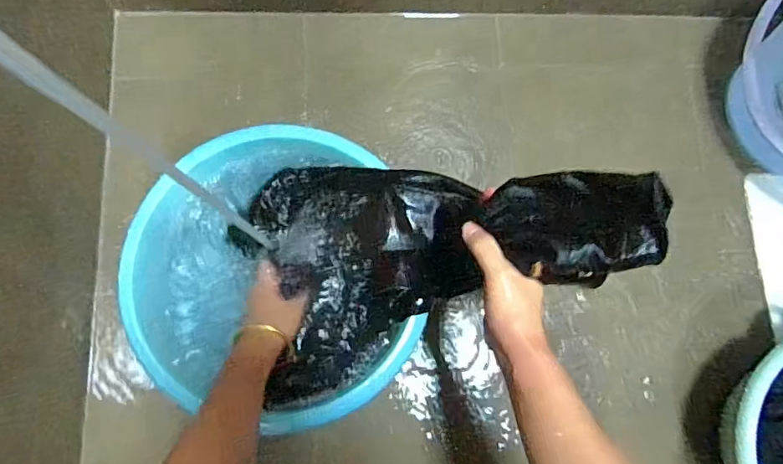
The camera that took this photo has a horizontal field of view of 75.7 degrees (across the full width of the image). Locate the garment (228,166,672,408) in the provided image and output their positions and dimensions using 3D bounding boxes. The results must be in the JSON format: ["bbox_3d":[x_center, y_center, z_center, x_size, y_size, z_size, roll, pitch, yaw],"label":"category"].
[{"bbox_3d":[0.039,0.045,0.513,0.427,0.124,0.248,-8,72,37],"label":"garment"}]

